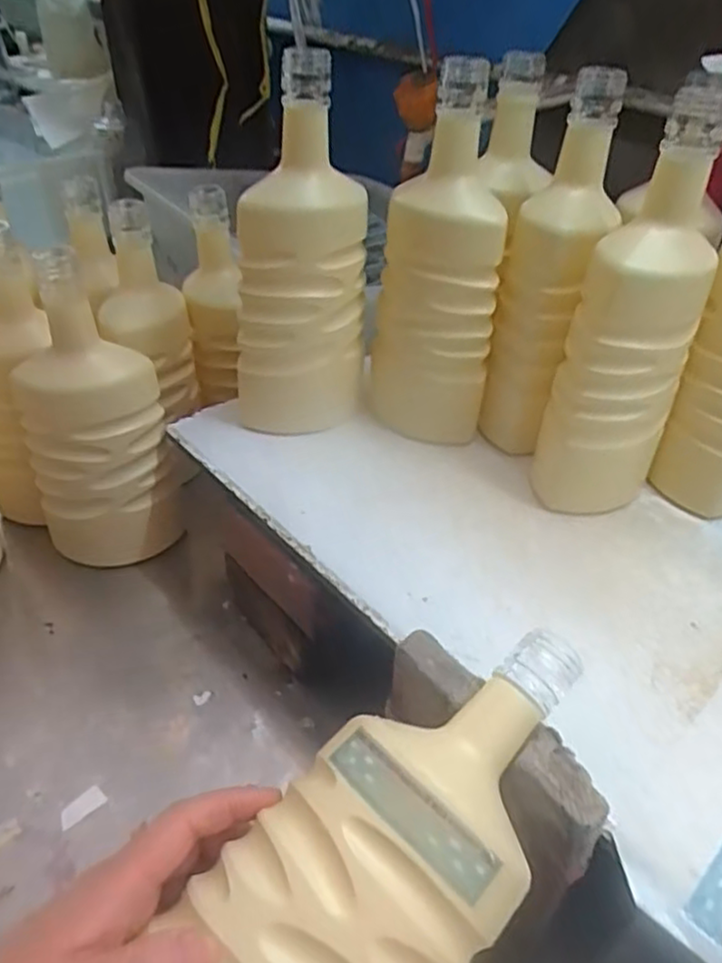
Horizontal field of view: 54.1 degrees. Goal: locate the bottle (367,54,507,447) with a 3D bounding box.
[{"bbox_3d":[0.054,-0.153,0.511,0.087,0.237,0.099,6,36,4],"label":"bottle"}]

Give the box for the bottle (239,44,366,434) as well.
[{"bbox_3d":[-0.044,-0.137,0.491,0.065,0.222,0.082,24,41,26],"label":"bottle"}]

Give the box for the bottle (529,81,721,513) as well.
[{"bbox_3d":[0.165,-0.091,0.438,0.075,0.244,0.068,16,39,15],"label":"bottle"}]

